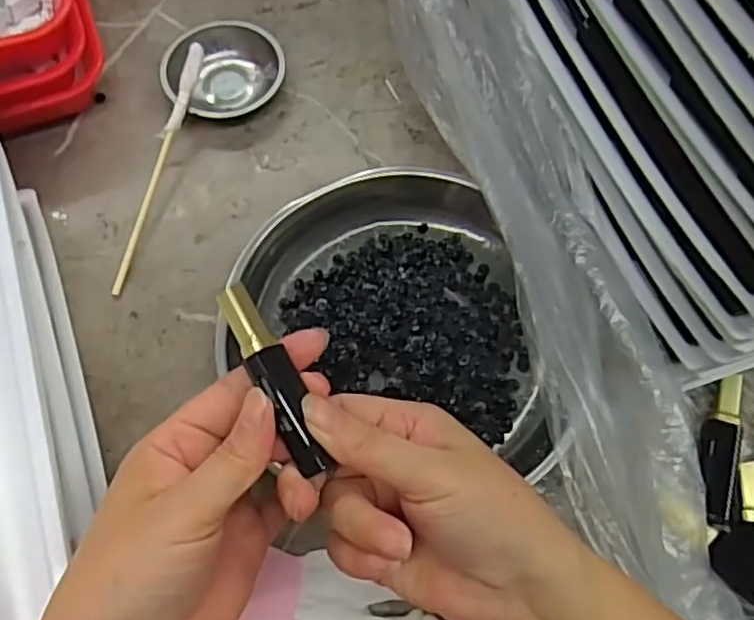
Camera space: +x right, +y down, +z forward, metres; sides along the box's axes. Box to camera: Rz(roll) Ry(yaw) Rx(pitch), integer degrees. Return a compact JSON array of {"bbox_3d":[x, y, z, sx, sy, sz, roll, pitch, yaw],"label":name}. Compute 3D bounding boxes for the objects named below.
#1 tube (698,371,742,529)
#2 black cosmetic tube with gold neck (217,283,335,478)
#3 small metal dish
[{"bbox_3d":[0.188,0.075,0.374,0.018,0.013,0.081,14,67,5],"label":"tube"},{"bbox_3d":[-0.040,0.027,0.273,0.016,0.012,0.081,-25,83,-12],"label":"black cosmetic tube with gold neck"},{"bbox_3d":[-0.105,-0.166,0.468,0.078,0.024,0.068,-13,67,-7],"label":"small metal dish"}]

